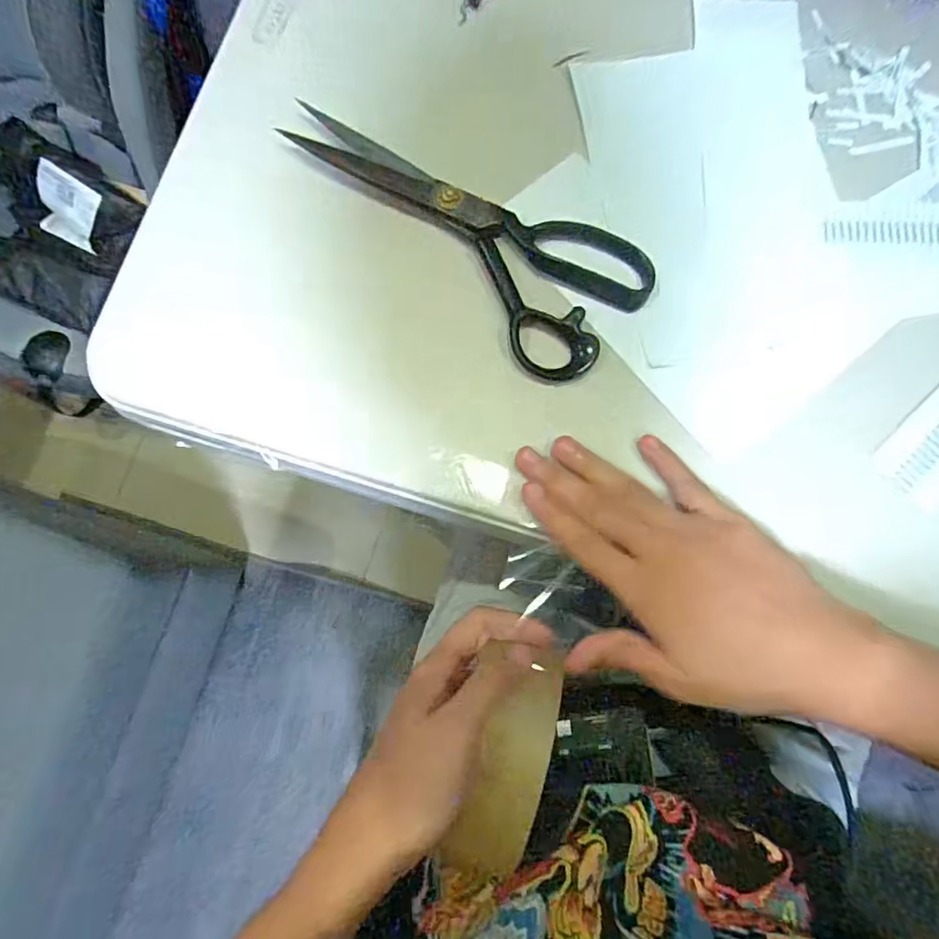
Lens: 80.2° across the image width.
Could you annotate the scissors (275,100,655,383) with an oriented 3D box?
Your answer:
[{"bbox_3d":[-0.001,-0.155,0.350,0.231,0.021,0.092,40,83,6],"label":"scissors"}]

